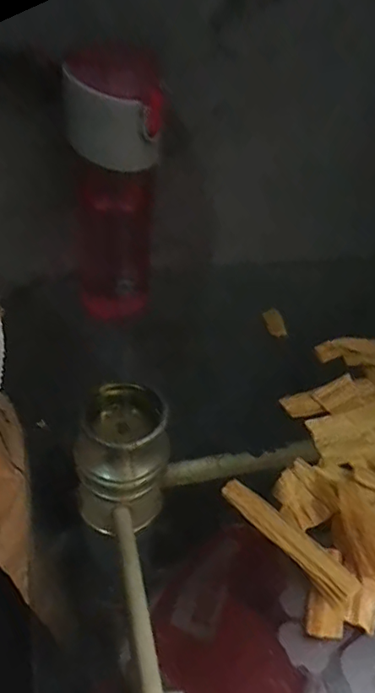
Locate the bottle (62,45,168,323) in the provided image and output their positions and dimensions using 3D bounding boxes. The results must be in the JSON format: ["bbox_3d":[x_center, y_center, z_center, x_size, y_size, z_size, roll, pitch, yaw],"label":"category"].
[{"bbox_3d":[-0.062,-0.117,0.445,0.070,0.241,0.068,0,43,-8],"label":"bottle"}]

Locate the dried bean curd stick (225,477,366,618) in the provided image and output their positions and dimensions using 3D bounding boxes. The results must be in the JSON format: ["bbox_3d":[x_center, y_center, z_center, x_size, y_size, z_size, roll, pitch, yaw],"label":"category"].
[{"bbox_3d":[0.064,0.123,0.332,0.024,0.012,0.102,-27,53,-31],"label":"dried bean curd stick"}]

